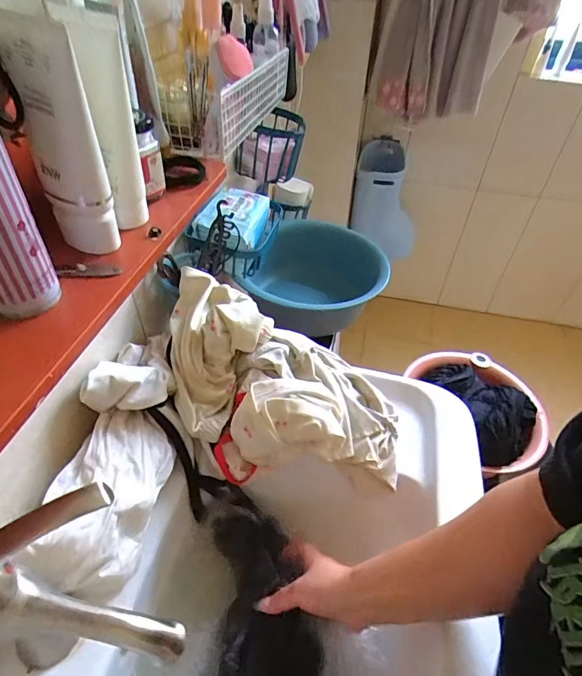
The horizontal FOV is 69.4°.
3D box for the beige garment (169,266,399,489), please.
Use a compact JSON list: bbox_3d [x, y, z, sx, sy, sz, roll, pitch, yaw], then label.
[{"bbox_3d":[-0.018,0.055,0.518,0.322,0.136,0.207,14,45,11],"label":"beige garment"}]

